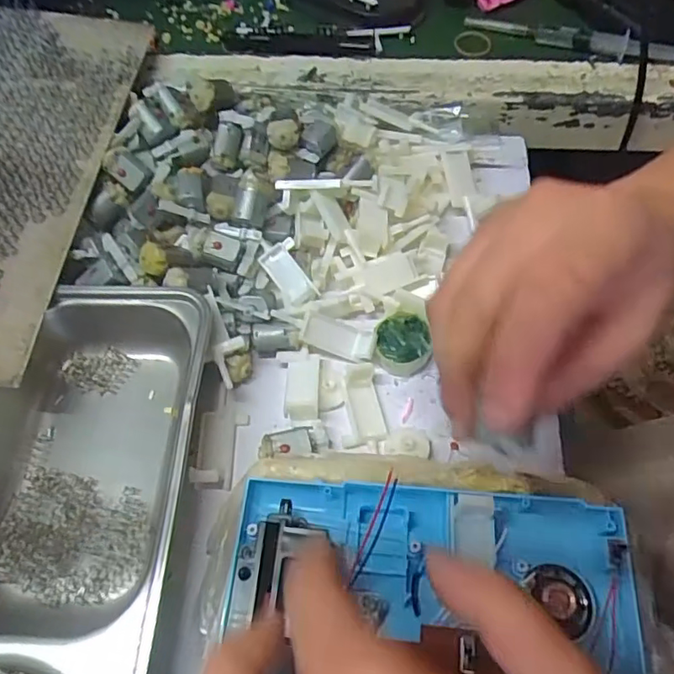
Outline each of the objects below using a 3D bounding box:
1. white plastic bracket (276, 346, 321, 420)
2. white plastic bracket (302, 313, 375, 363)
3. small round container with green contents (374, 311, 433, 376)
[{"bbox_3d":[-0.020,0.026,0.311,0.023,0.011,0.041,-5,63,-2],"label":"white plastic bracket"},{"bbox_3d":[0.000,0.000,0.316,0.040,0.013,0.017,19,64,-4],"label":"white plastic bracket"},{"bbox_3d":[0.037,0.002,0.319,0.031,0.011,0.034,0,63,0],"label":"small round container with green contents"}]

